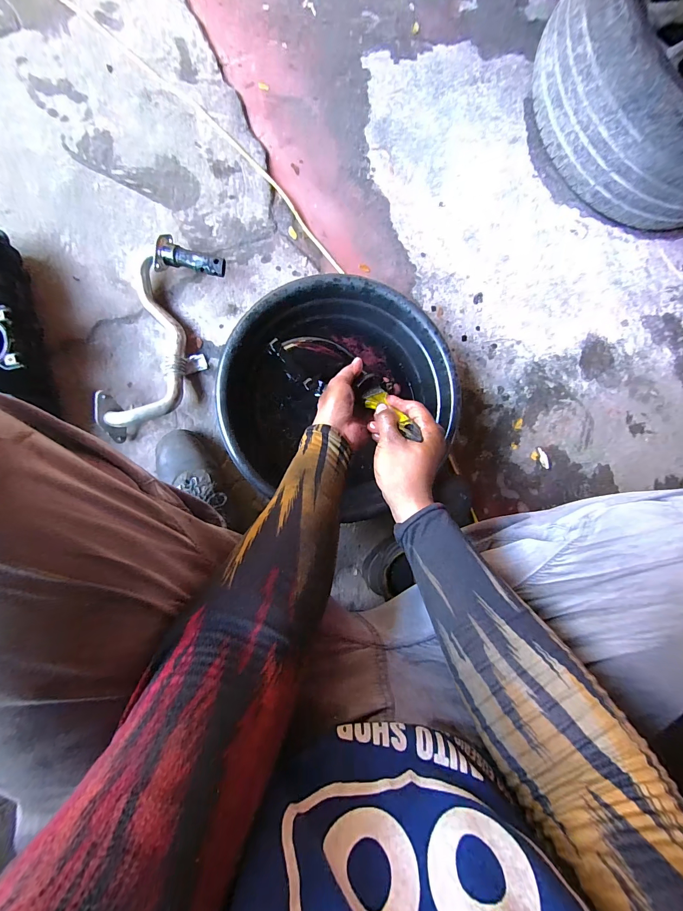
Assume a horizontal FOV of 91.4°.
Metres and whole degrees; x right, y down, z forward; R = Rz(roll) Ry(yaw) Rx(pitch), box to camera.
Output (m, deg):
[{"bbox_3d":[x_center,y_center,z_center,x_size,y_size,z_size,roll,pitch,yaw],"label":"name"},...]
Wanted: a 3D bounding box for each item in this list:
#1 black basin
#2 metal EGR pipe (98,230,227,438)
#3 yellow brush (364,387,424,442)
[{"bbox_3d":[-0.009,-0.106,0.600,0.391,0.143,0.367,0,91,-8],"label":"black basin"},{"bbox_3d":[-0.318,-0.196,0.593,0.143,0.066,0.364,15,88,-8],"label":"metal EGR pipe"},{"bbox_3d":[0.059,-0.055,0.408,0.033,0.125,0.014,-22,126,-8],"label":"yellow brush"}]

